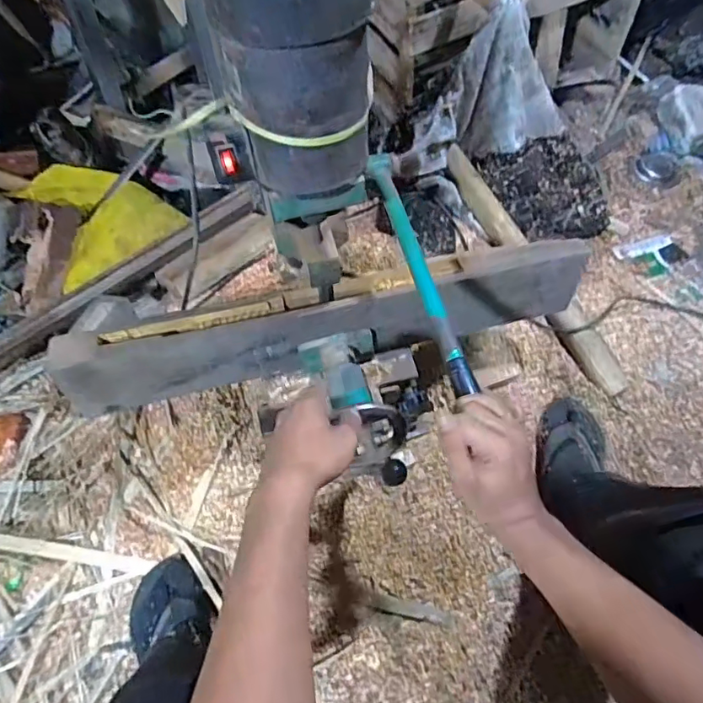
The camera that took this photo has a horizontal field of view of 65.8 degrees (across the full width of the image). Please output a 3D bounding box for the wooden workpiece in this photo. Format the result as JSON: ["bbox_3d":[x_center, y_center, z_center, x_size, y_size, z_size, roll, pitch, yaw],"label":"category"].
[{"bbox_3d":[-0.029,-0.041,0.761,0.716,0.105,0.086,-14,55,-5],"label":"wooden workpiece"}]

